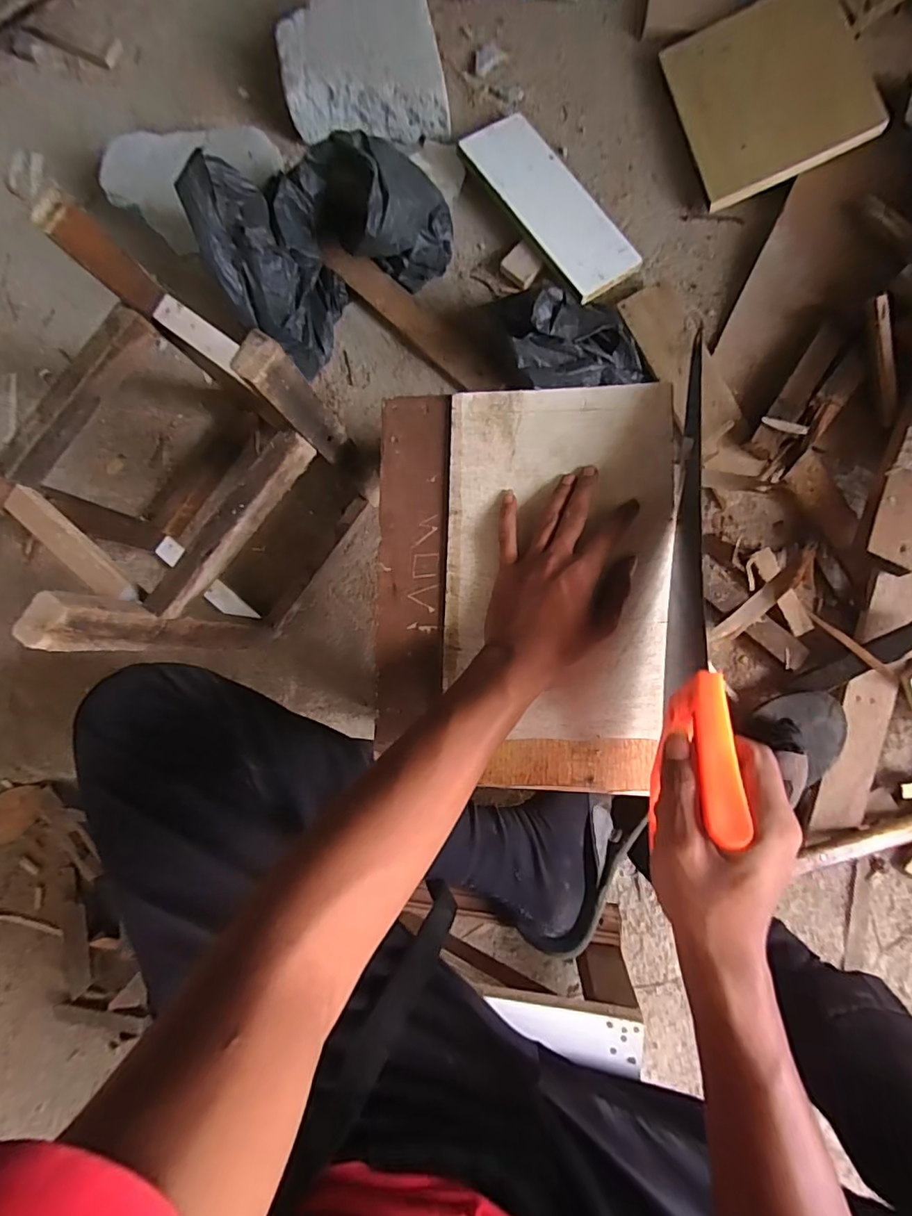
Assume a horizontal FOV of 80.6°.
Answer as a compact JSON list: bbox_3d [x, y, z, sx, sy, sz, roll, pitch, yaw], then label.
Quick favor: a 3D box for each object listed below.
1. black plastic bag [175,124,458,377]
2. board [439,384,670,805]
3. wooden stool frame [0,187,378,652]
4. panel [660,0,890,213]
[{"bbox_3d":[-0.152,-0.442,0.643,0.277,0.159,0.158,-38,84,0],"label":"black plastic bag"},{"bbox_3d":[0.085,-0.021,0.445,0.183,0.018,0.335,1,86,4],"label":"board"},{"bbox_3d":[-0.264,-0.123,0.533,0.220,0.344,0.252,38,89,6],"label":"wooden stool frame"},{"bbox_3d":[0.393,-0.651,0.676,0.199,0.018,0.242,-15,80,16],"label":"panel"}]

